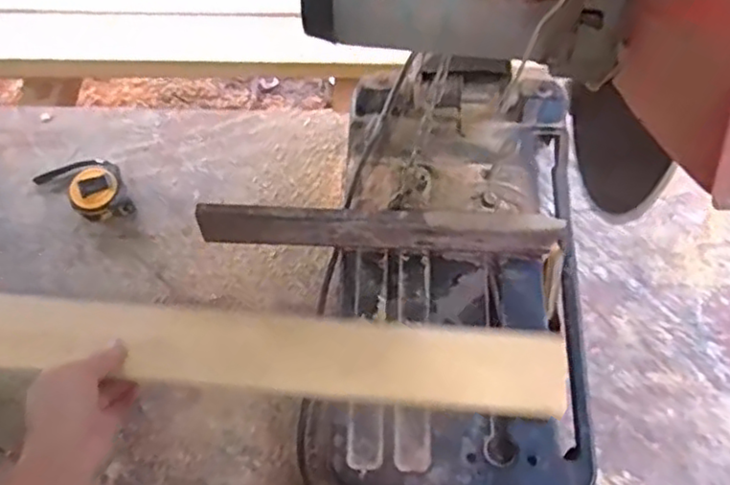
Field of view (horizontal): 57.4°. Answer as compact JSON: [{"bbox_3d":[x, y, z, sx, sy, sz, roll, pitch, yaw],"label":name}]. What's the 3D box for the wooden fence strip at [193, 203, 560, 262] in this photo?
[{"bbox_3d":[0.014,-0.009,0.676,0.353,0.062,0.025,1,66,1],"label":"wooden fence strip"}]

